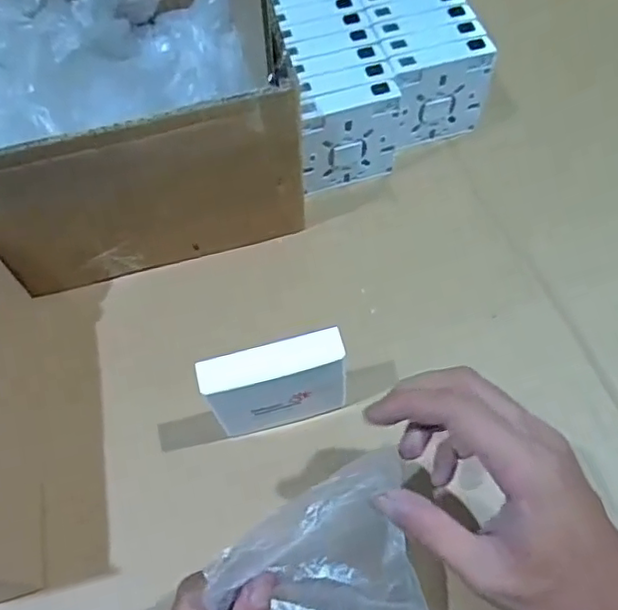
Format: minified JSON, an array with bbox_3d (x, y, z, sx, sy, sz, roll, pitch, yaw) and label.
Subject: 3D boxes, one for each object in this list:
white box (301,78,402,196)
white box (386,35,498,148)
[{"bbox_3d":[0.032,-0.135,0.487,0.081,0.085,0.021,-19,59,-6],"label":"white box"},{"bbox_3d":[0.109,-0.177,0.508,0.082,0.088,0.019,-18,59,-5],"label":"white box"}]

